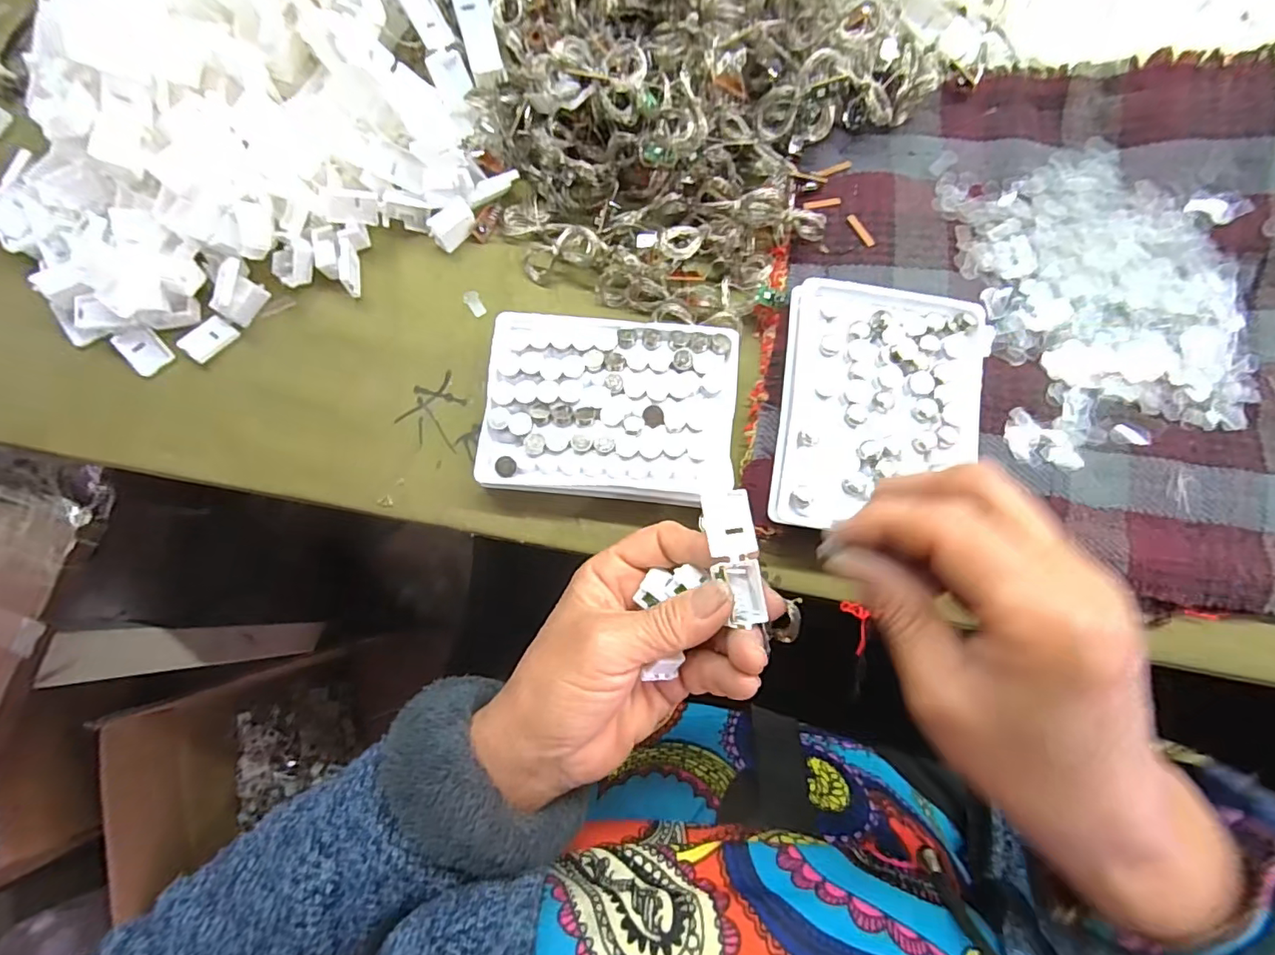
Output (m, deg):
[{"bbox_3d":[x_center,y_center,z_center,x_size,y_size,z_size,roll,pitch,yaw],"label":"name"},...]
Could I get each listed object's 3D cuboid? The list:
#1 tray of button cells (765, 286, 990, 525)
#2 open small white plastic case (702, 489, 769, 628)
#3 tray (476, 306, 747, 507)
[{"bbox_3d":[0.122,-0.035,0.274,0.095,0.016,0.129,9,78,2],"label":"tray of button cells"},{"bbox_3d":[0.041,0.033,0.226,0.022,0.012,0.055,-13,82,-2],"label":"open small white plastic case"},{"bbox_3d":[-0.014,-0.036,0.288,0.128,0.027,0.094,5,78,2],"label":"tray"}]

